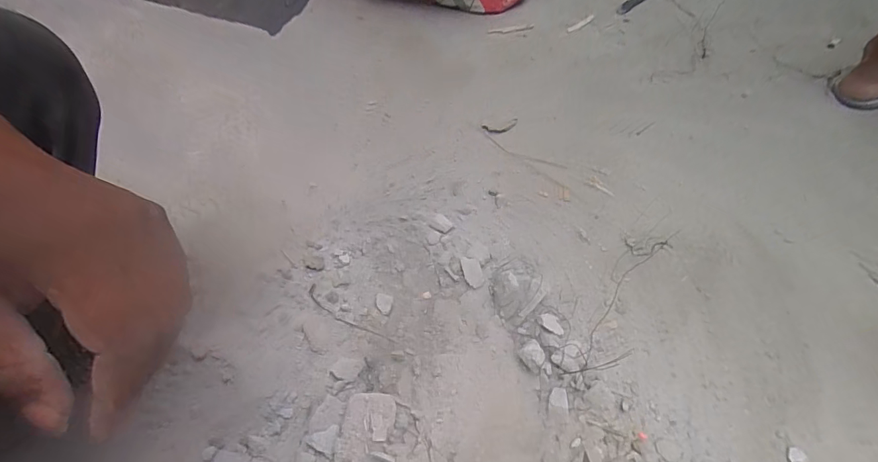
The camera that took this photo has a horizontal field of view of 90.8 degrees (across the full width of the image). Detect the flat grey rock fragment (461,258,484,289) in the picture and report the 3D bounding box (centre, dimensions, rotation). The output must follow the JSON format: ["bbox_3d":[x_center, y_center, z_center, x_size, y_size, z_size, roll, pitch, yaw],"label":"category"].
[{"bbox_3d":[0.044,0.052,0.560,0.024,0.005,0.046,-9,59,-6],"label":"flat grey rock fragment"}]

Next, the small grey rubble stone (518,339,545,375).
[{"bbox_3d":[0.104,0.140,0.481,0.023,0.029,0.030,-31,64,-18],"label":"small grey rubble stone"}]

